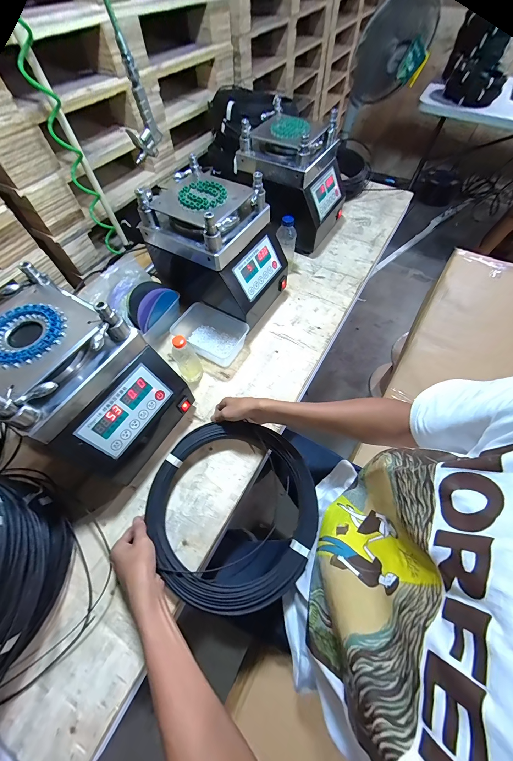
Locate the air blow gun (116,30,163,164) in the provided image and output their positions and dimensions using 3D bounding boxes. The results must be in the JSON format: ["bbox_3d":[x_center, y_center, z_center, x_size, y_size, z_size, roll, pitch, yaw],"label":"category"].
[{"bbox_3d":[-0.248,-0.563,0.542,0.043,0.158,0.075,13,64,7],"label":"air blow gun"}]

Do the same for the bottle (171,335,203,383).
[{"bbox_3d":[-0.161,-0.049,0.607,0.051,0.131,0.045,-27,66,-13],"label":"bottle"}]

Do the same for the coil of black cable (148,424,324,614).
[{"bbox_3d":[-0.042,0.234,0.497,0.307,0.044,0.305,0,63,0],"label":"coil of black cable"}]

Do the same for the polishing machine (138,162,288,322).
[{"bbox_3d":[-0.090,-0.323,0.674,0.286,0.274,0.220,29,67,14],"label":"polishing machine"}]

